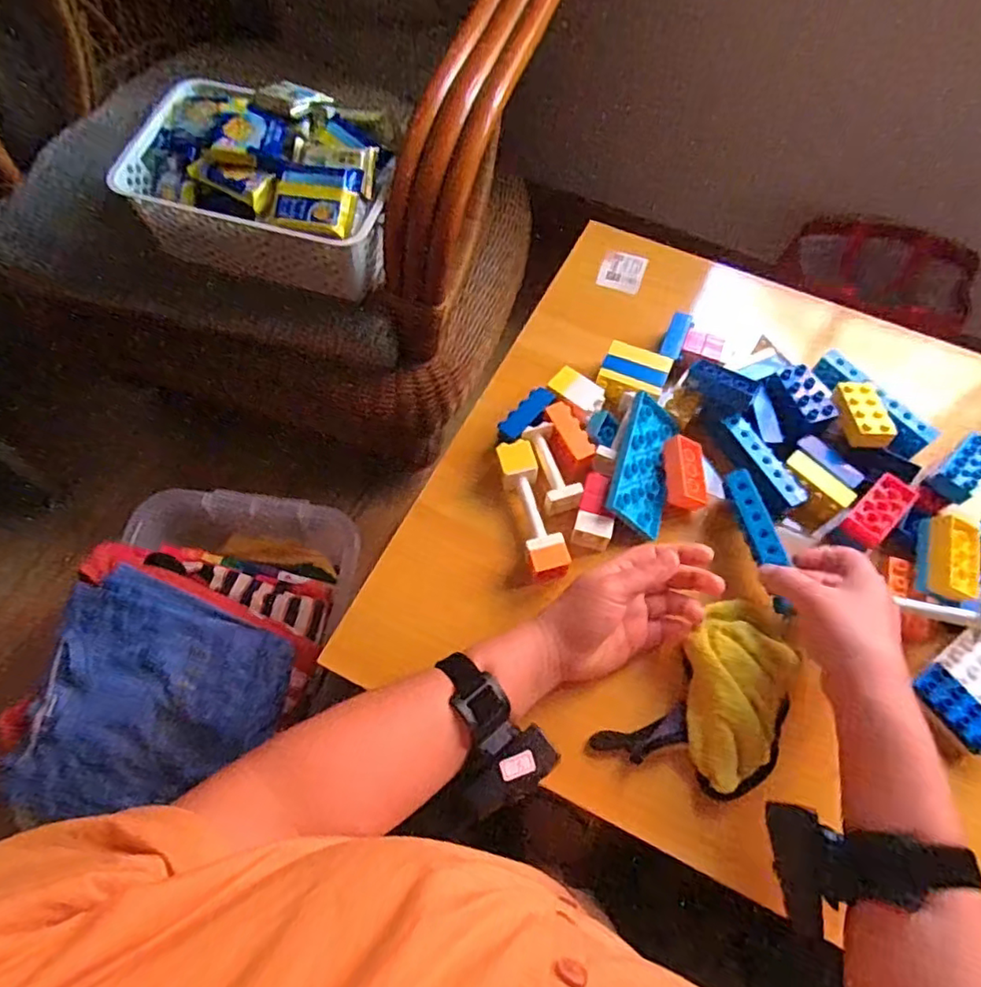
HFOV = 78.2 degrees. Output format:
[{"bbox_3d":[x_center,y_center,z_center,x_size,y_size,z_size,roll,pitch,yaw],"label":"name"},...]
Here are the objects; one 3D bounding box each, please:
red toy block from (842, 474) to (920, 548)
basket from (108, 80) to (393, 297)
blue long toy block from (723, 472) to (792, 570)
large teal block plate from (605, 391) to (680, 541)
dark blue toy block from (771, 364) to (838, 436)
[{"bbox_3d":[0.335,0.016,0.524,0.070,0.026,0.032,-40,71,-19],"label":"red toy block"},{"bbox_3d":[-0.264,-0.371,0.723,0.302,0.117,0.196,14,64,5],"label":"basket"},{"bbox_3d":[0.225,0.019,0.517,0.022,0.017,0.091,-8,59,-6],"label":"blue long toy block"},{"bbox_3d":[0.140,-0.026,0.552,0.061,0.008,0.127,28,66,-27],"label":"large teal block plate"},{"bbox_3d":[0.292,-0.088,0.567,0.035,0.020,0.070,-16,65,-9],"label":"dark blue toy block"}]

